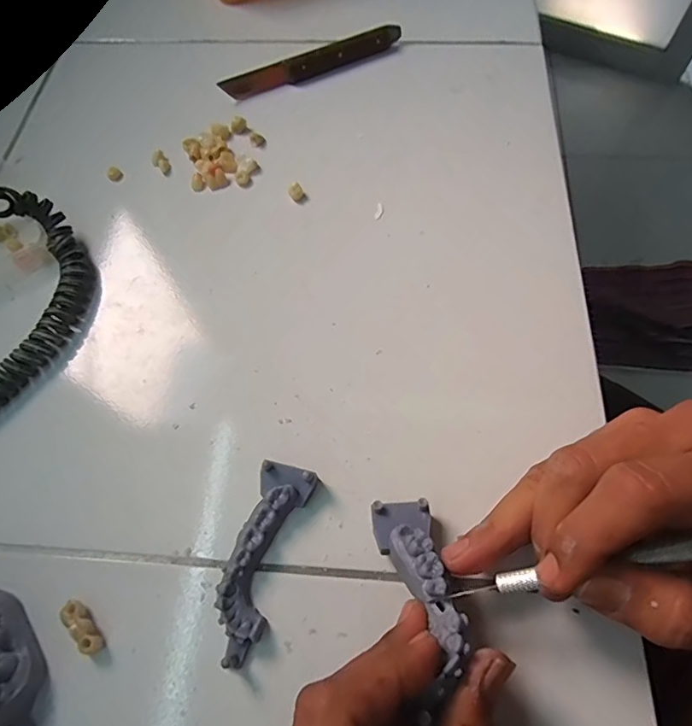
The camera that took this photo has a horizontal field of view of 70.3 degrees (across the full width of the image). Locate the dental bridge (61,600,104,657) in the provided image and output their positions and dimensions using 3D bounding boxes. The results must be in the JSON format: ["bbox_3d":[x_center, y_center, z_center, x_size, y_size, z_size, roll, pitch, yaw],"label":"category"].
[{"bbox_3d":[-0.118,0.118,0.220,0.006,0.013,0.025,-41,70,-15],"label":"dental bridge"}]

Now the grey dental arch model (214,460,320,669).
[{"bbox_3d":[-0.041,0.091,0.231,0.027,0.015,0.087,18,67,10],"label":"grey dental arch model"}]

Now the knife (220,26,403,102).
[{"bbox_3d":[-0.023,-0.237,0.386,0.149,0.017,0.021,-25,67,-10],"label":"knife"}]

